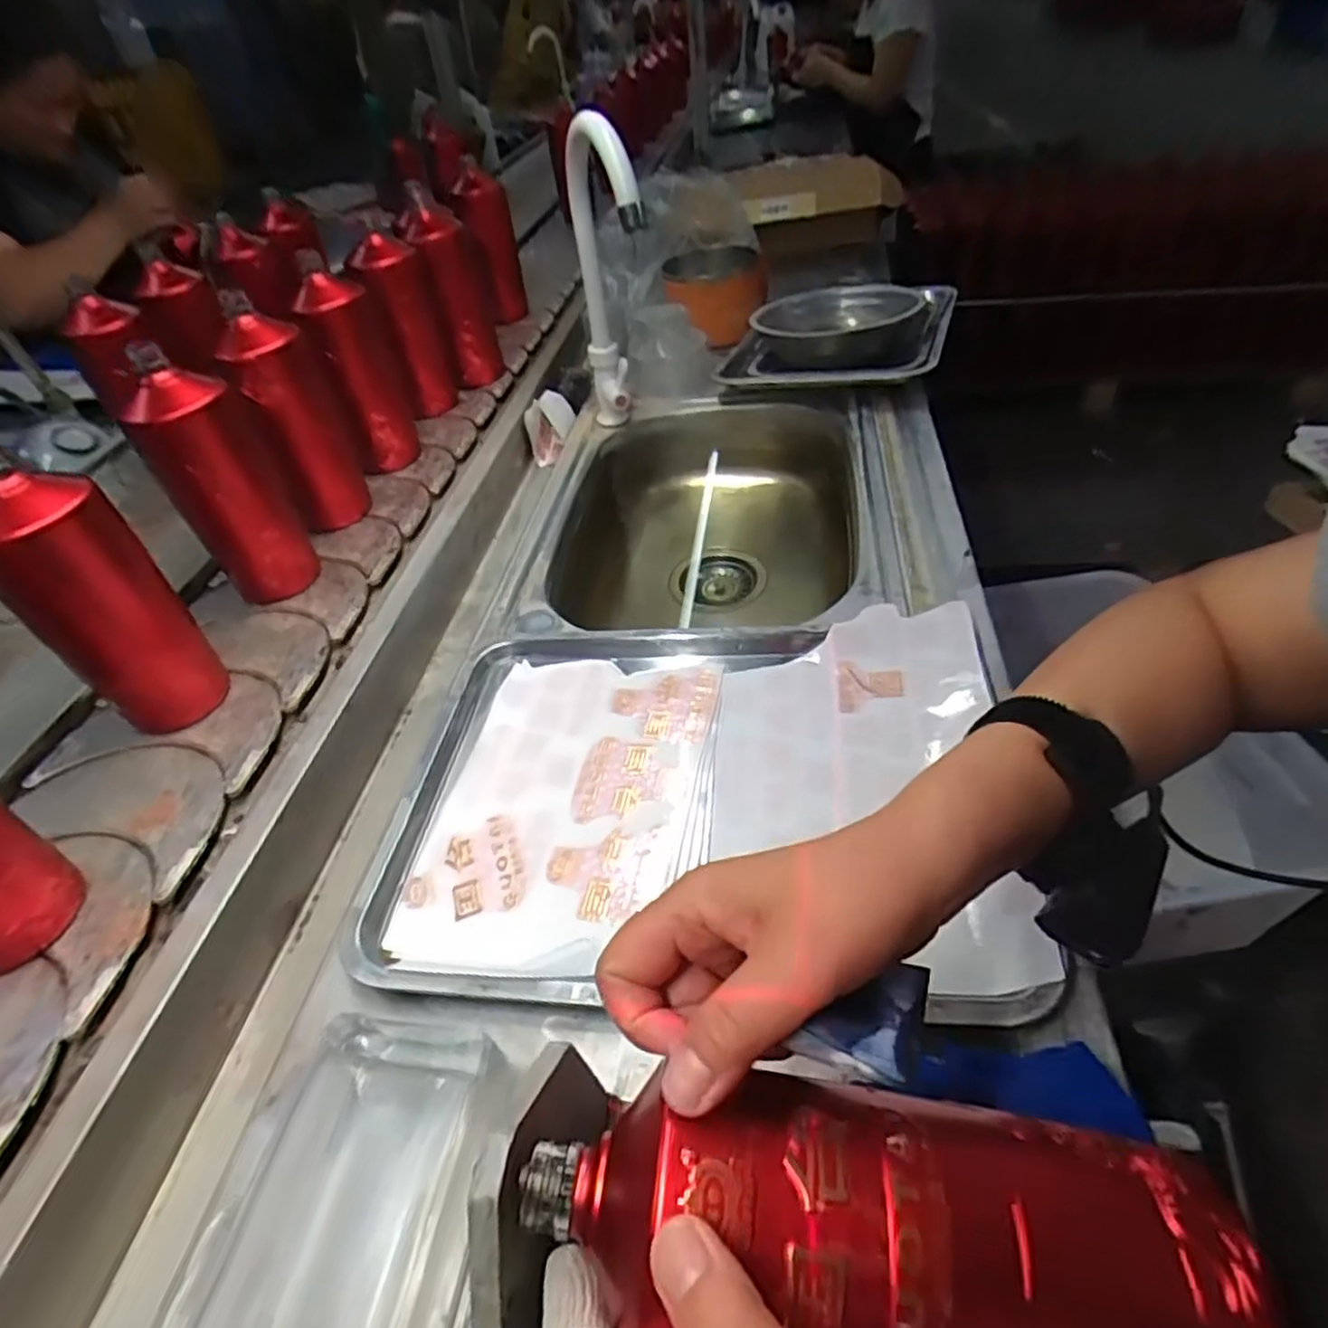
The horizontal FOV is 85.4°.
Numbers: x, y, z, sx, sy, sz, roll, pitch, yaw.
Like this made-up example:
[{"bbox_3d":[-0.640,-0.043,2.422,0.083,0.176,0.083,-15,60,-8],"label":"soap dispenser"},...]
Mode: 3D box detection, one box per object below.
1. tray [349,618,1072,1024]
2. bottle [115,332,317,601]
[{"bbox_3d":[0.020,0.074,0.470,0.383,0.036,0.294,1,45,9],"label":"tray"},{"bbox_3d":[-0.369,-0.151,0.615,0.087,0.201,0.065,-28,48,-20],"label":"bottle"}]

